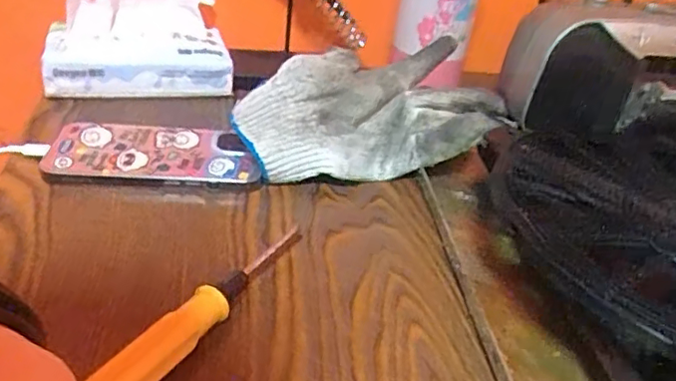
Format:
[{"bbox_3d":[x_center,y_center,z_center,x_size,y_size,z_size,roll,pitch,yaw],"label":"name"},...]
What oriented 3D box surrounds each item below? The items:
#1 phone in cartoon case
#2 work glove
[{"bbox_3d":[-0.130,-0.026,0.424,0.143,0.017,0.070,7,33,-3],"label":"phone in cartoon case"},{"bbox_3d":[0.024,-0.055,0.439,0.192,0.074,0.096,7,33,-2],"label":"work glove"}]

